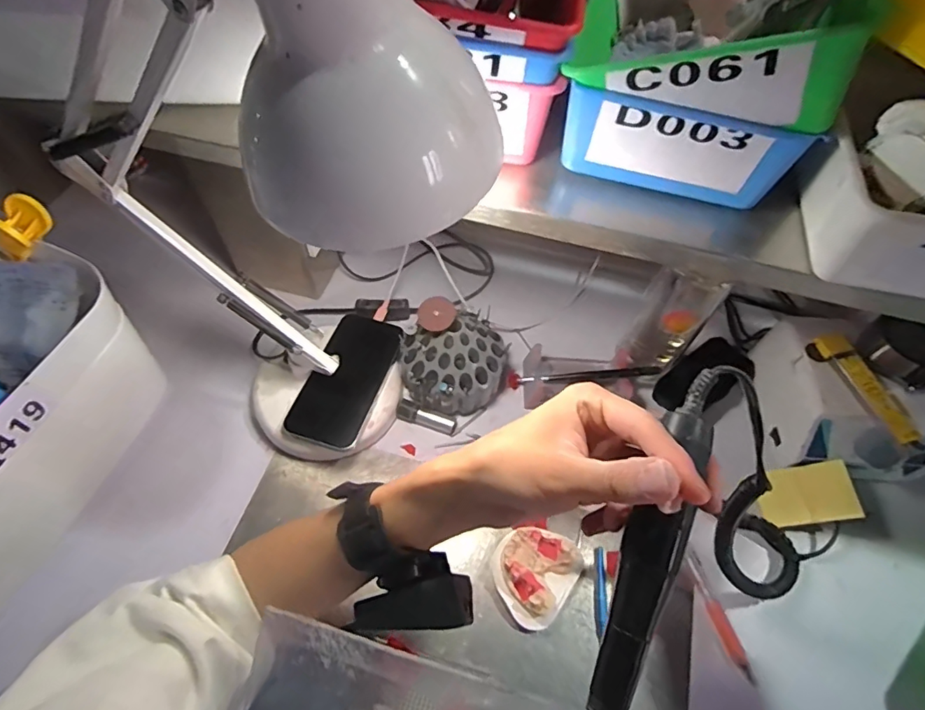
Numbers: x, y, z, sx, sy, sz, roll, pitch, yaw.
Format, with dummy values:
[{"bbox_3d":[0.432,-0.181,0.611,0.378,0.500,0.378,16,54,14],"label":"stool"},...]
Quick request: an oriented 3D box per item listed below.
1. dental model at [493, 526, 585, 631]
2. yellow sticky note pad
[{"bbox_3d":[0.060,0.180,0.428,0.065,0.026,0.072,33,63,19],"label":"dental model"},{"bbox_3d":[0.316,0.130,0.473,0.077,0.008,0.051,-20,59,27],"label":"yellow sticky note pad"}]

